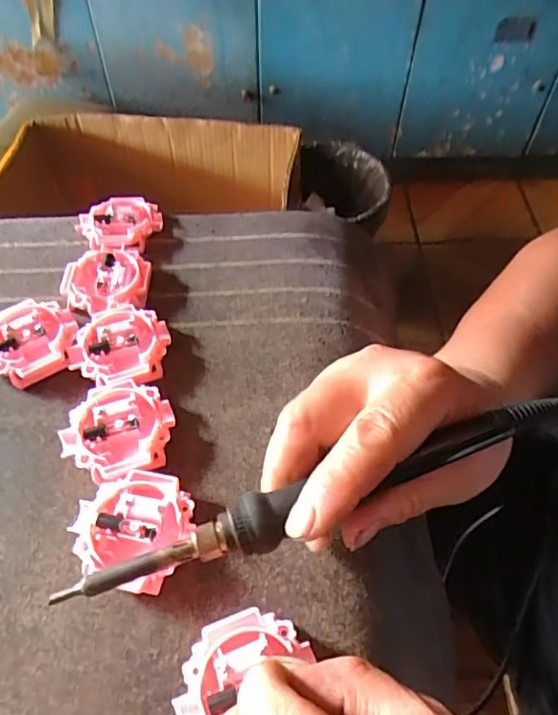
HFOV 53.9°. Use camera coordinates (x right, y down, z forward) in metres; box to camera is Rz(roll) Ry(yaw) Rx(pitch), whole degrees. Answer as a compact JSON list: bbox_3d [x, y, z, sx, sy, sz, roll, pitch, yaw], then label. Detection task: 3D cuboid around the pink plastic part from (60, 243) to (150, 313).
[{"bbox_3d":[-0.107,-0.047,0.343,0.052,0.015,0.049,0,55,0],"label":"pink plastic part"}]

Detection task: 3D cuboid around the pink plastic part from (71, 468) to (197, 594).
[{"bbox_3d":[-0.067,0.079,0.253,0.051,0.014,0.051,0,55,0],"label":"pink plastic part"}]

